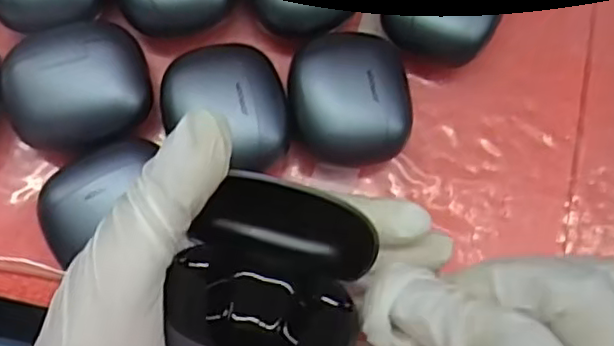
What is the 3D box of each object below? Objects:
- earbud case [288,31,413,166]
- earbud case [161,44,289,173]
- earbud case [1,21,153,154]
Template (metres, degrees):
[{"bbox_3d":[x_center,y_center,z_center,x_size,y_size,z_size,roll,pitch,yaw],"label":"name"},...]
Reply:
[{"bbox_3d":[0.018,-0.030,0.281,0.050,0.030,0.051,2,78,-5],"label":"earbud case"},{"bbox_3d":[-0.034,-0.025,0.275,0.049,0.031,0.051,-6,79,-7],"label":"earbud case"},{"bbox_3d":[-0.094,-0.033,0.272,0.055,0.031,0.050,-20,81,-9],"label":"earbud case"}]

